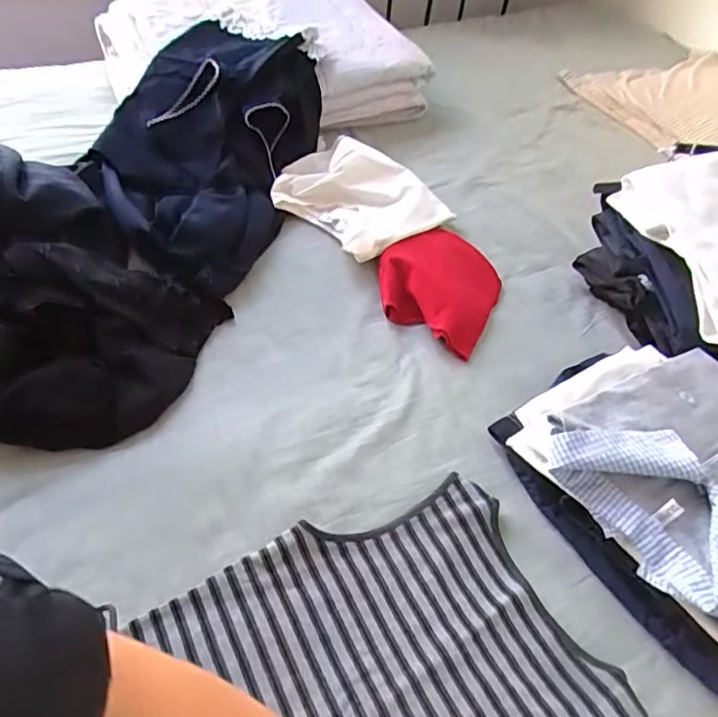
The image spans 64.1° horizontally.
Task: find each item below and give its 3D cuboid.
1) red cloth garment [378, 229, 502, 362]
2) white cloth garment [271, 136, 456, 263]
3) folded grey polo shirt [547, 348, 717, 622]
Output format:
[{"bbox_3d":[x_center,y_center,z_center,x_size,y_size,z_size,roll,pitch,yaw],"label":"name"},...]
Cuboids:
[{"bbox_3d":[0.113,-0.102,0.791,0.182,0.051,0.179,35,54,23],"label":"red cloth garment"},{"bbox_3d":[-0.012,-0.258,0.903,0.194,0.057,0.256,-34,60,-31],"label":"white cloth garment"},{"bbox_3d":[0.345,0.114,0.563,0.248,0.049,0.250,-24,55,-25],"label":"folded grey polo shirt"}]

